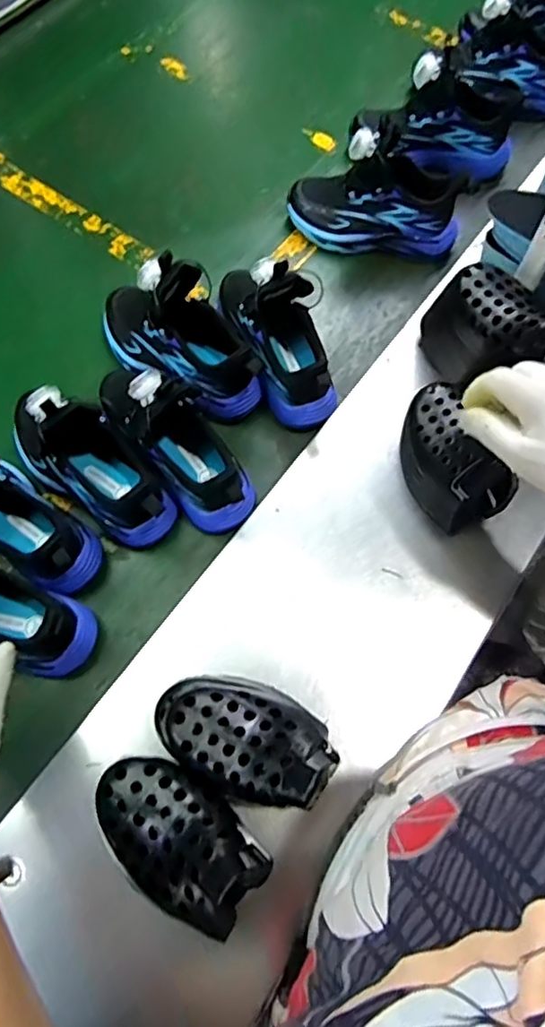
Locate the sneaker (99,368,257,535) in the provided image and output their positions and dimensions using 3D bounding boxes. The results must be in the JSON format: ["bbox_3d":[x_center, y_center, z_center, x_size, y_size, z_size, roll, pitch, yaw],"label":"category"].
[{"bbox_3d":[-0.094,-0.085,0.553,0.079,0.105,0.208,-32,71,-14],"label":"sneaker"}]

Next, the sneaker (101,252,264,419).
[{"bbox_3d":[-0.098,-0.180,0.586,0.201,0.119,0.089,35,71,13],"label":"sneaker"}]

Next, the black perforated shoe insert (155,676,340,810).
[{"bbox_3d":[-0.020,0.165,0.443,0.138,0.083,0.085,31,70,11],"label":"black perforated shoe insert"}]

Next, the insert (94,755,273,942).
[{"bbox_3d":[-0.067,0.224,0.404,0.128,0.060,0.071,33,70,12],"label":"insert"}]

